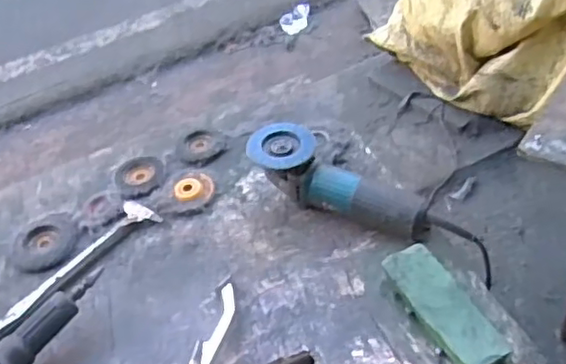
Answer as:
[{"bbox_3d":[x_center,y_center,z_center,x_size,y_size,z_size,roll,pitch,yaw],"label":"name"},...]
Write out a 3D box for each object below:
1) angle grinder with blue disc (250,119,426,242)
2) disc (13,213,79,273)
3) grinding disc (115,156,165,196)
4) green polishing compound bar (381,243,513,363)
[{"bbox_3d":[0.081,-0.005,0.900,0.273,0.080,0.095,18,53,24],"label":"angle grinder with blue disc"},{"bbox_3d":[-0.350,0.086,0.942,0.095,0.014,0.098,-15,47,-5],"label":"disc"},{"bbox_3d":[-0.229,-0.012,1.016,0.076,0.007,0.088,-15,47,-5],"label":"grinding disc"},{"bbox_3d":[0.192,0.151,0.761,0.063,0.031,0.177,-24,48,-13],"label":"green polishing compound bar"}]

